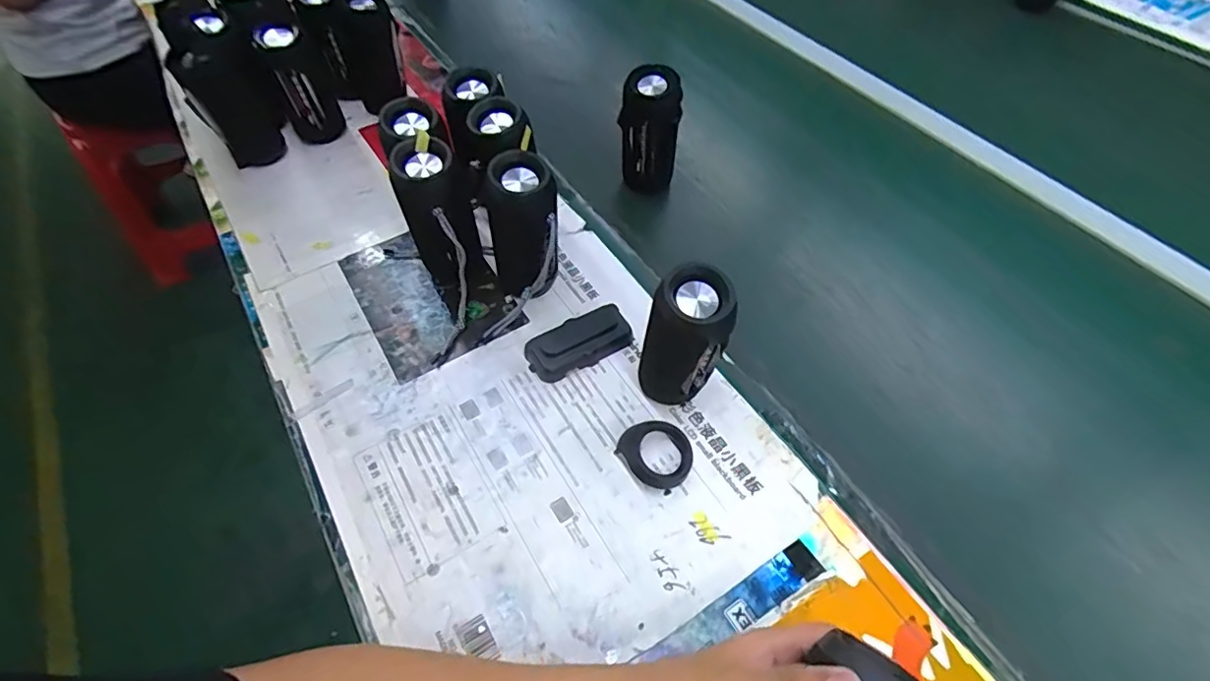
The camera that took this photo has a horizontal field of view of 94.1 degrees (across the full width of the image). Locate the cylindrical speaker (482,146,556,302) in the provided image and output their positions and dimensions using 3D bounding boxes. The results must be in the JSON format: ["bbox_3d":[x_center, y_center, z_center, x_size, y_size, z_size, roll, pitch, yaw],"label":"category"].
[{"bbox_3d":[-0.082,-0.106,0.564,0.067,0.156,0.076,-11,55,-8],"label":"cylindrical speaker"}]

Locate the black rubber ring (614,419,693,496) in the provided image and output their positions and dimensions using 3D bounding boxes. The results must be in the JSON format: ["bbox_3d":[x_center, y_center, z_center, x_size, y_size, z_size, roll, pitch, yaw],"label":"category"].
[{"bbox_3d":[0.046,0.099,0.500,0.053,0.020,0.064,-35,61,-22],"label":"black rubber ring"}]

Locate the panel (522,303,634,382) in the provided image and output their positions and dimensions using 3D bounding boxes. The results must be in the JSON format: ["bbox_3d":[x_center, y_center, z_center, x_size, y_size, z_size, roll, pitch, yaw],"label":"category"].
[{"bbox_3d":[-0.027,0.002,0.566,0.104,0.024,0.053,-28,59,-18],"label":"panel"}]

